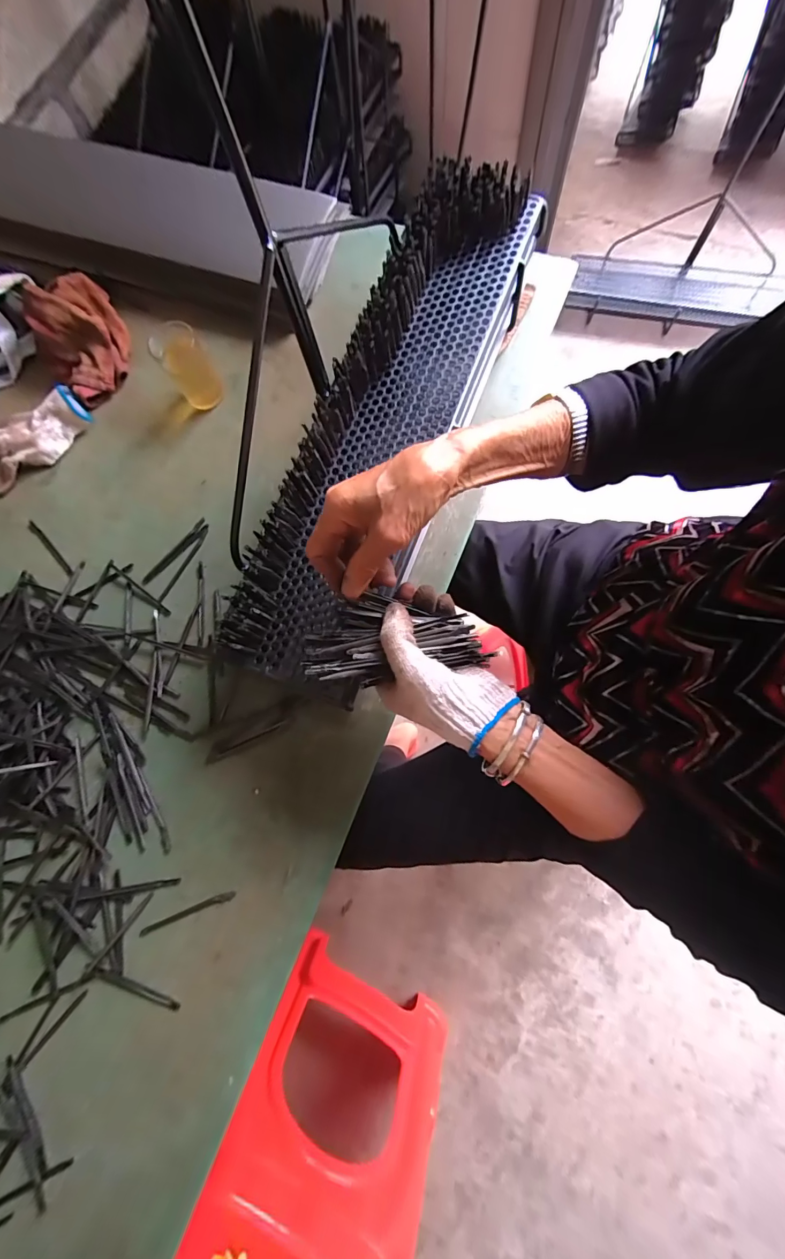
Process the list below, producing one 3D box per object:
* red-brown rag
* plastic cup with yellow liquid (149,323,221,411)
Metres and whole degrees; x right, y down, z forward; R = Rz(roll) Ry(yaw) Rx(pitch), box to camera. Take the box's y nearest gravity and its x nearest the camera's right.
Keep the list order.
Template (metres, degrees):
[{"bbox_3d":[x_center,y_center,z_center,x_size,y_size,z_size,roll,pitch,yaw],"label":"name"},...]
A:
[{"bbox_3d":[-0.424,-0.398,0.576,0.127,0.081,0.129,-42,78,-6],"label":"red-brown rag"},{"bbox_3d":[-0.259,-0.329,0.544,0.057,0.091,0.050,-33,77,-4],"label":"plastic cup with yellow liquid"}]

